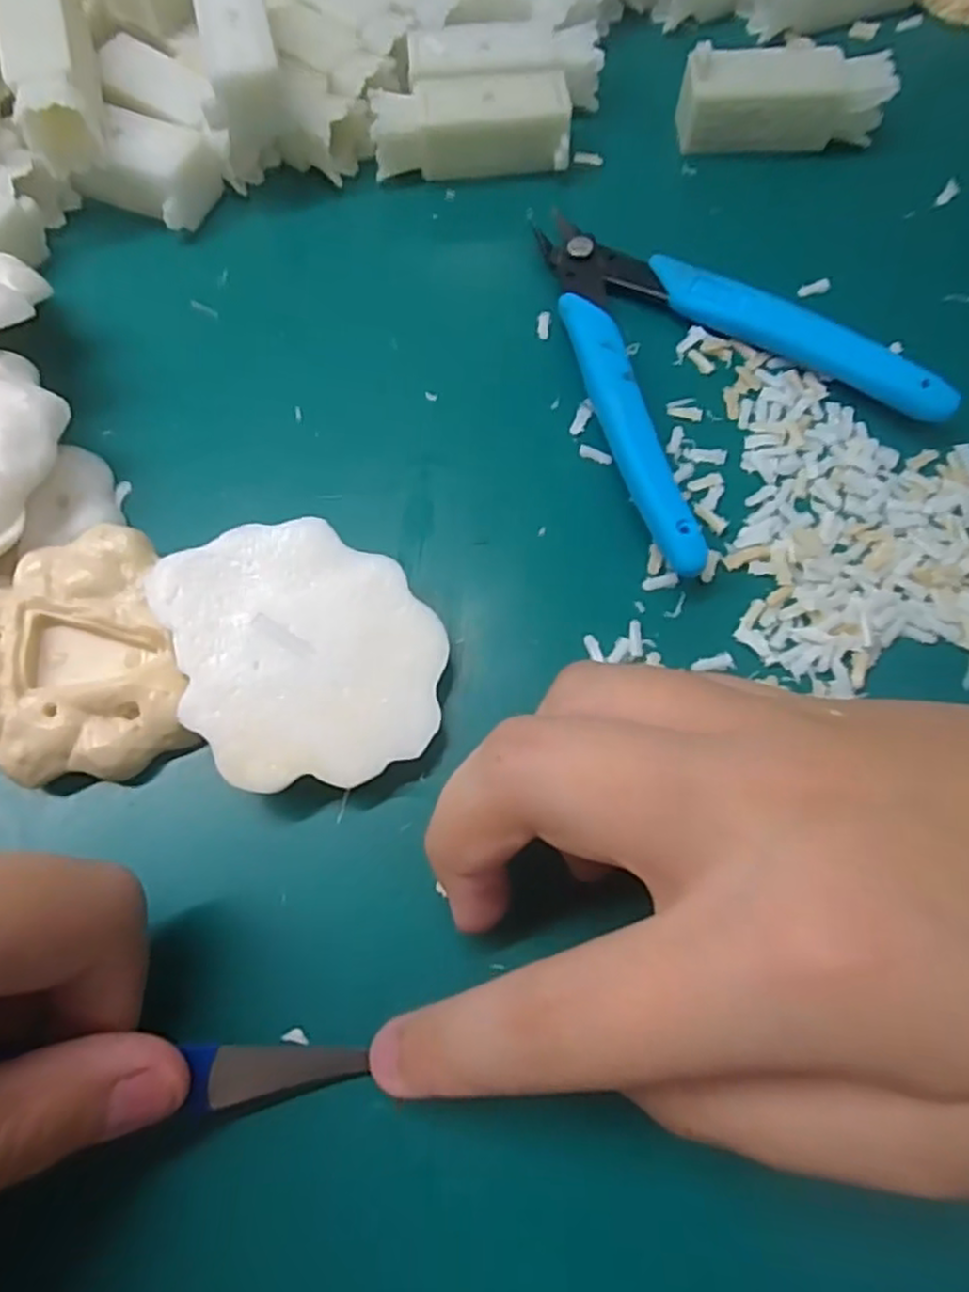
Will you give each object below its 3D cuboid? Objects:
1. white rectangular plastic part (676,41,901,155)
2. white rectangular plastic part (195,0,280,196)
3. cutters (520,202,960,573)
[{"bbox_3d":[0.093,-0.171,0.226,0.062,0.022,0.018,1,72,-2],"label":"white rectangular plastic part"},{"bbox_3d":[-0.073,-0.180,0.213,0.021,0.020,0.061,-8,73,-4],"label":"white rectangular plastic part"},{"bbox_3d":[0.053,-0.082,0.196,0.086,0.014,0.111,-33,76,-11],"label":"cutters"}]

